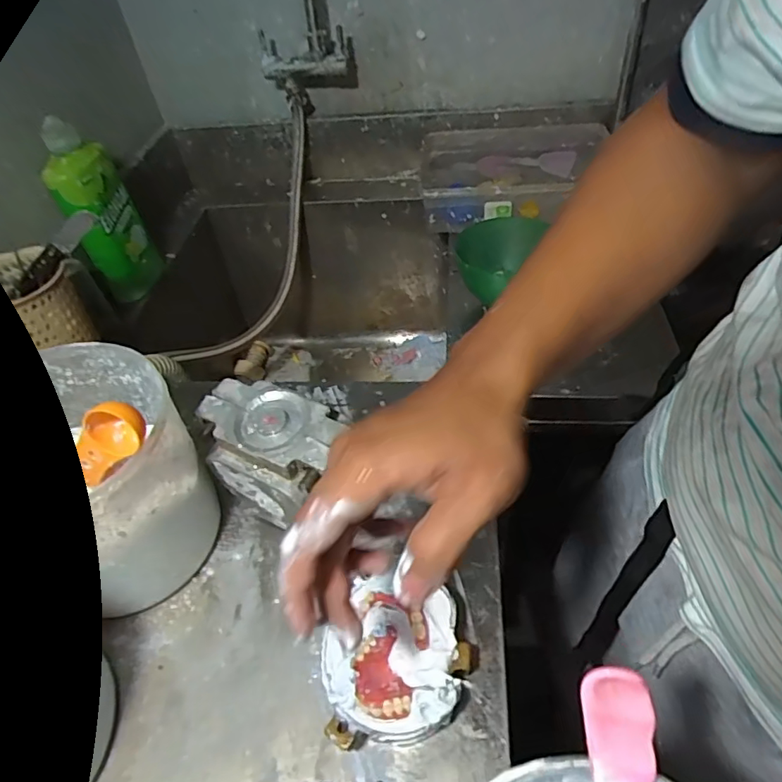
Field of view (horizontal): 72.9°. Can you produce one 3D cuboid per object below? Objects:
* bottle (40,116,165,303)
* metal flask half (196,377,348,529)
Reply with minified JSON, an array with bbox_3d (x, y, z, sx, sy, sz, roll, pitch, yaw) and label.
[{"bbox_3d":[-0.350,-0.215,0.647,0.079,0.196,0.067,-27,49,-18],"label":"bottle"},{"bbox_3d":[-0.094,0.036,0.407,0.119,0.036,0.076,26,55,28],"label":"metal flask half"}]

